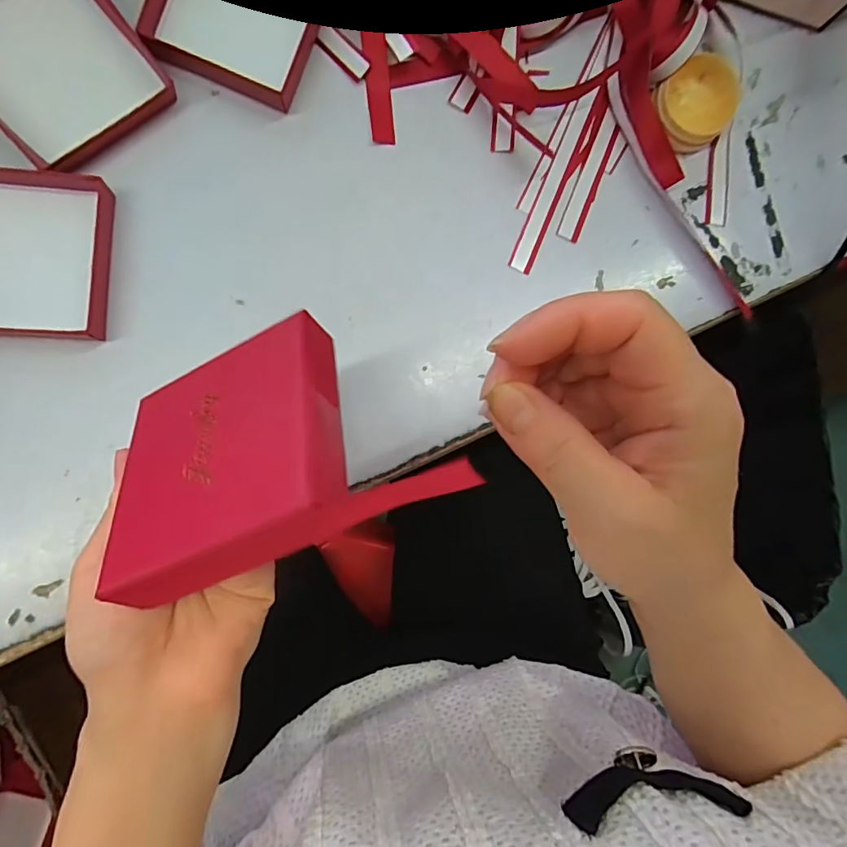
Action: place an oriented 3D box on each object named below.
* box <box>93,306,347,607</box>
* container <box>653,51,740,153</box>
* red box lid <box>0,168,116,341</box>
[{"bbox_3d":[-0.072,0.014,0.179,0.088,0.021,0.095,-26,54,12],"label":"box"},{"bbox_3d":[0.191,-0.223,0.340,0.052,0.024,0.059,45,81,-3],"label":"container"},{"bbox_3d":[-0.230,-0.098,0.276,0.091,0.022,0.094,3,85,-8],"label":"red box lid"}]

